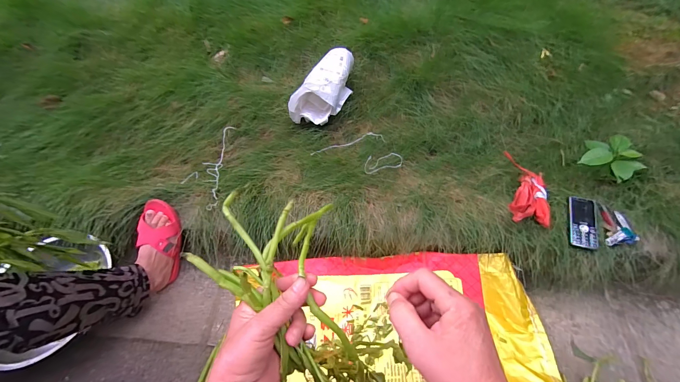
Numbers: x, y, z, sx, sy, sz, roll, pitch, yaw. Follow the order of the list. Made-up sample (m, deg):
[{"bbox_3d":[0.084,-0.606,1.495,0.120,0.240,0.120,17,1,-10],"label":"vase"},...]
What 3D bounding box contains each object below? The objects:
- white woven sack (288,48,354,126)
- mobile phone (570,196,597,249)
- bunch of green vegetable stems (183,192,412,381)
[{"bbox_3d":[-0.032,-0.345,0.982,0.127,0.104,0.300,23,64,17],"label":"white woven sack"},{"bbox_3d":[0.571,0.074,0.710,0.056,0.010,0.116,10,71,10],"label":"mobile phone"},{"bbox_3d":[-0.025,0.232,0.392,0.136,0.491,0.105,-30,23,-15],"label":"bunch of green vegetable stems"}]

